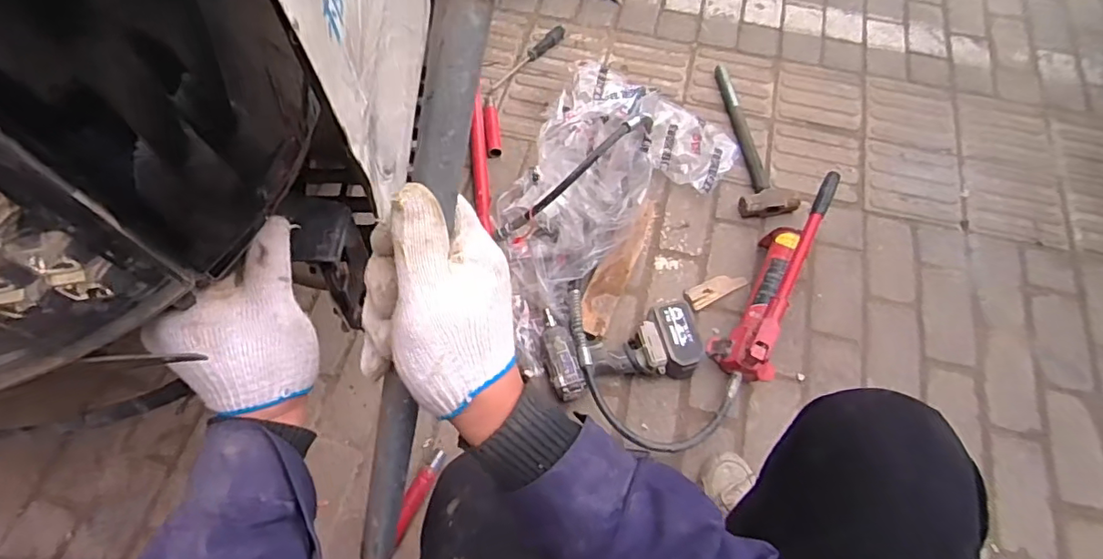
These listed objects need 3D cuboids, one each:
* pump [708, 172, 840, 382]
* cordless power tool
[{"bbox_3d":[0.407,-0.007,0.974,0.115,0.122,0.381,29,68,13],"label":"pump"},{"bbox_3d":[0.117,0.118,0.957,0.257,0.071,0.154,-5,64,-2],"label":"cordless power tool"}]

